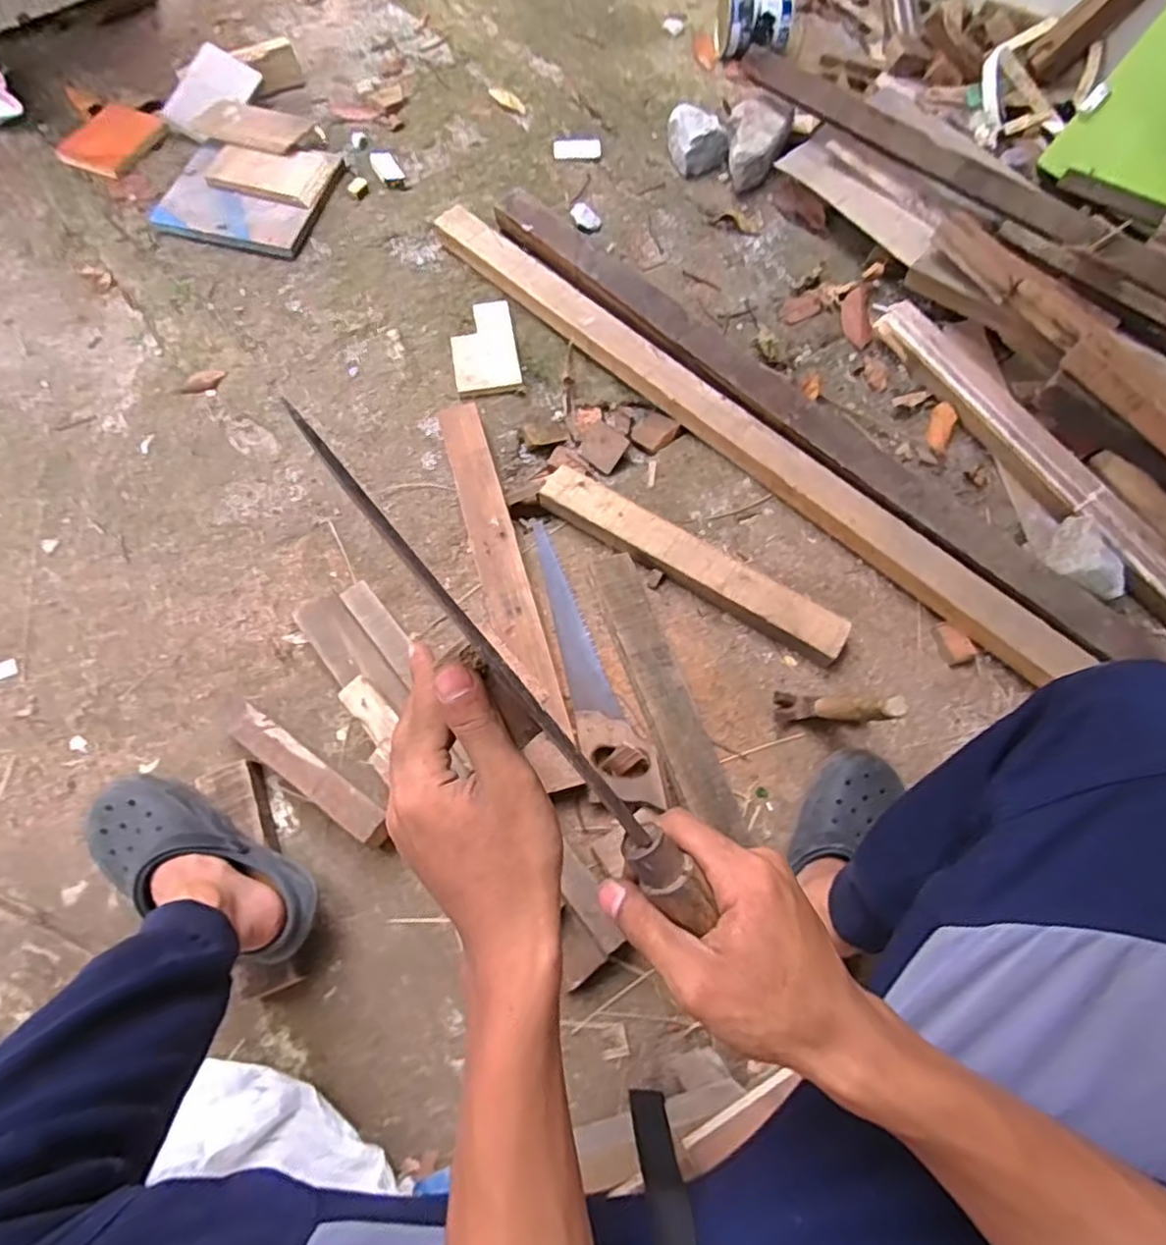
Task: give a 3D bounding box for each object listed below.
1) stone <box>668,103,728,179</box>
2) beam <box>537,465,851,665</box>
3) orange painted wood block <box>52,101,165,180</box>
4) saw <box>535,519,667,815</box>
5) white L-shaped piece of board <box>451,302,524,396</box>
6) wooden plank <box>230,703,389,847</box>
[{"bbox_3d":[0.208,-0.873,1.213,0.111,0.075,0.081,9,69,2],"label":"stone"},{"bbox_3d":[0.146,-0.086,0.913,0.445,0.044,0.067,30,71,9],"label":"beam"},{"bbox_3d":[-0.867,-0.884,1.222,0.142,0.013,0.168,19,70,5],"label":"orange painted wood block"},{"bbox_3d":[0.013,0.040,0.864,0.083,0.026,0.410,-18,65,9],"label":"saw"},{"bbox_3d":[-0.157,-0.439,1.064,0.103,0.015,0.168,-10,70,-6],"label":"white L-shaped piece of board"},{"bbox_3d":[-0.316,0.177,0.772,0.218,0.021,0.039,35,72,11],"label":"wooden plank"}]

